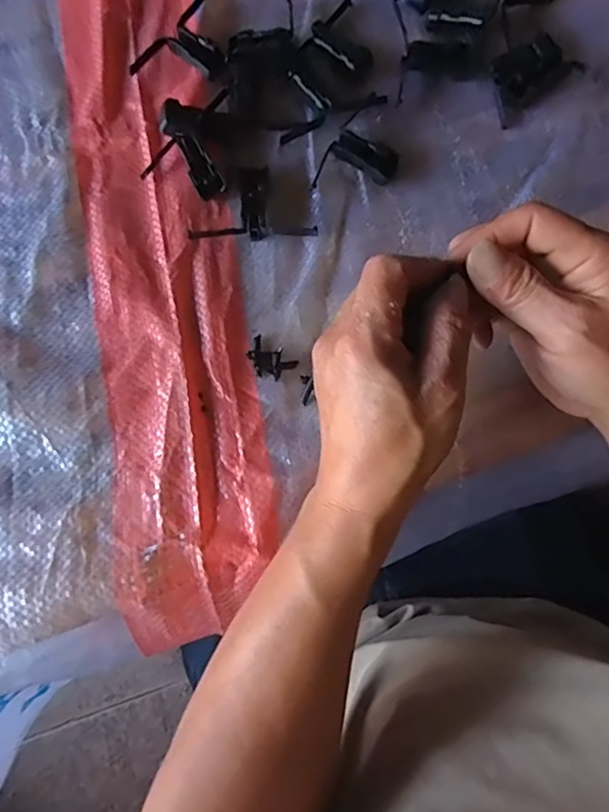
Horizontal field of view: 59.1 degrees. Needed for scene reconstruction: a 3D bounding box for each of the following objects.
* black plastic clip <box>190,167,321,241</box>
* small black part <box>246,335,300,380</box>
[{"bbox_3d":[-0.035,-0.132,0.357,0.081,0.015,0.045,-3,79,-2],"label":"black plastic clip"},{"bbox_3d":[-0.023,-0.029,0.340,0.032,0.007,0.022,40,81,6],"label":"small black part"}]

